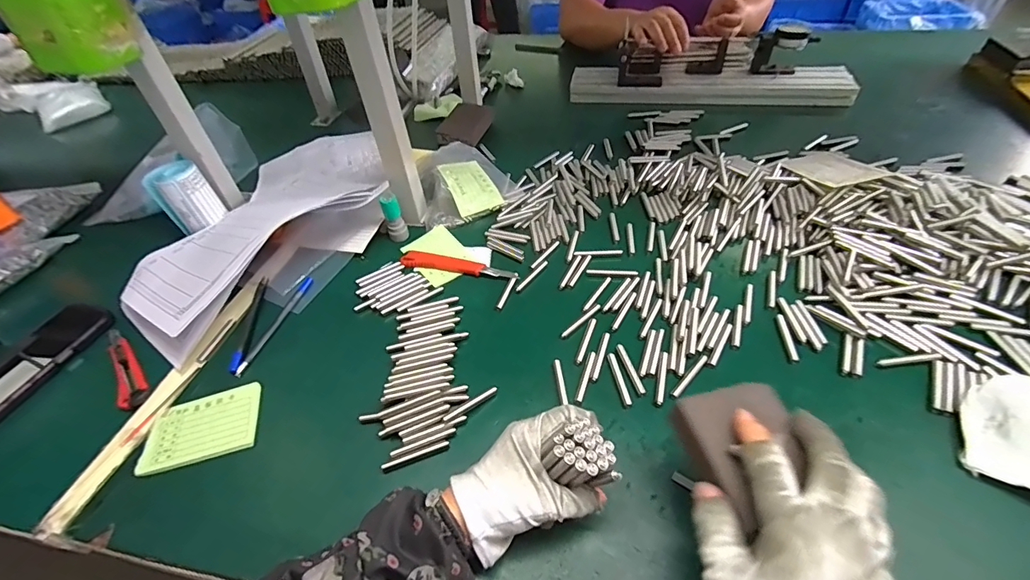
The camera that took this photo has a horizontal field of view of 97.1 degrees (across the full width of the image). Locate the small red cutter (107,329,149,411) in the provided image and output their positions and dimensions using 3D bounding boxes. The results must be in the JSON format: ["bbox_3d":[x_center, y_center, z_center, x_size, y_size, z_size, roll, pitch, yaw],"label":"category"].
[{"bbox_3d":[-0.413,0.074,0.480,0.024,0.010,0.134,-33,51,-24],"label":"small red cutter"}]

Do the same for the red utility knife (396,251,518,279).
[{"bbox_3d":[-0.068,-0.030,0.556,0.147,0.007,0.025,8,47,14],"label":"red utility knife"}]

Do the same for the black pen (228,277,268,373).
[{"bbox_3d":[-0.300,0.035,0.515,0.010,0.007,0.141,-9,46,-5],"label":"black pen"}]

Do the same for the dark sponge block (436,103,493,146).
[{"bbox_3d":[-0.085,-0.290,0.798,0.066,0.028,0.115,10,47,16],"label":"dark sponge block"}]

